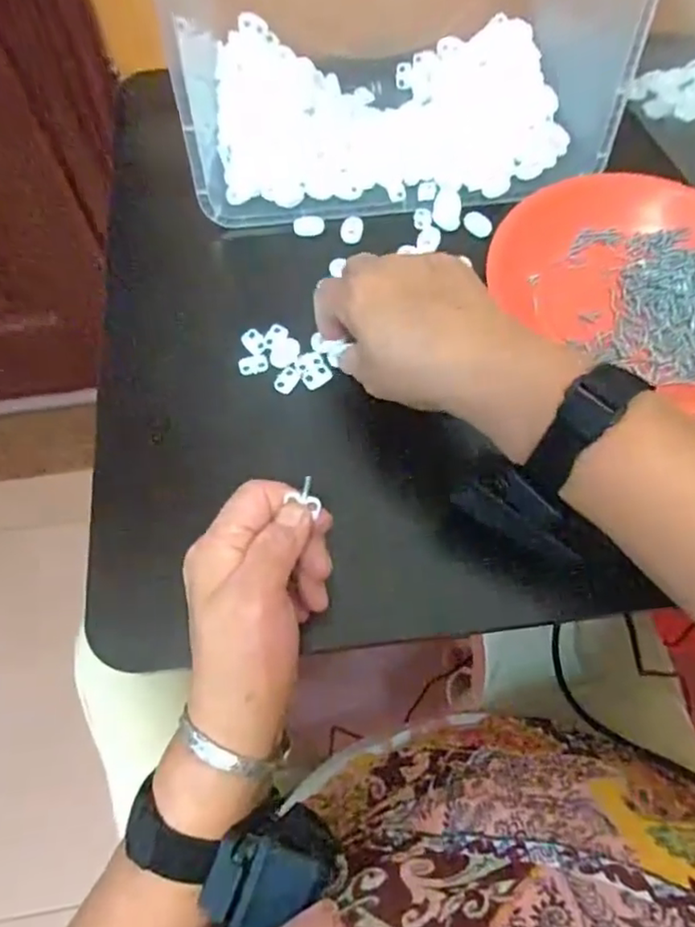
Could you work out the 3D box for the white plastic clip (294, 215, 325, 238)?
[{"bbox_3d":[-0.028,-0.174,0.460,0.022,0.008,0.012,-10,66,-5],"label":"white plastic clip"}]

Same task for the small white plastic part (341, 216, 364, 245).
[{"bbox_3d":[0.004,-0.172,0.459,0.016,0.007,0.022,9,66,4],"label":"small white plastic part"}]

